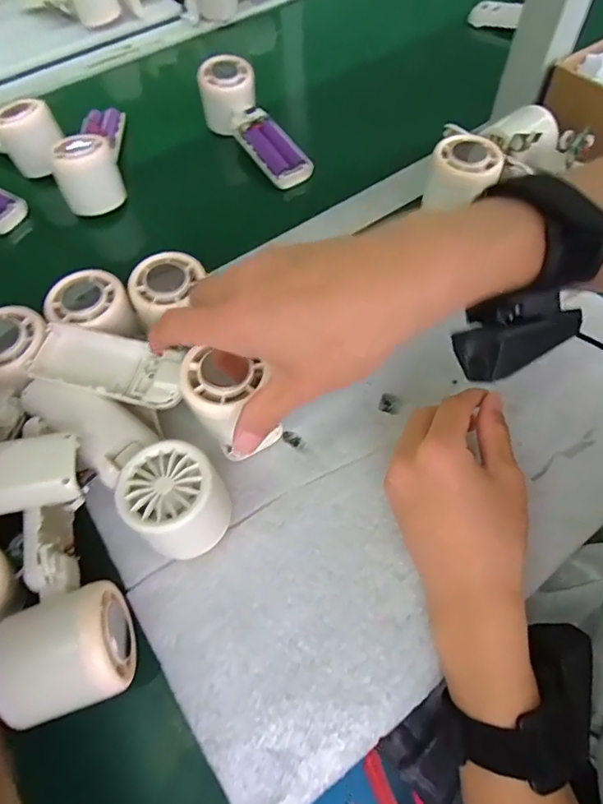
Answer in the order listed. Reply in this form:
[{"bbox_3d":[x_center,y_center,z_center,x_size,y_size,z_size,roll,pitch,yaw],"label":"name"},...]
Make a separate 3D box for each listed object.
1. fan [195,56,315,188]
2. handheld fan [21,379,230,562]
[{"bbox_3d":[-0.049,-0.286,0.505,0.049,0.048,0.165,-33,79,-14],"label":"fan"},{"bbox_3d":[-0.112,0.030,0.300,0.156,0.053,0.053,36,68,19],"label":"handheld fan"}]

